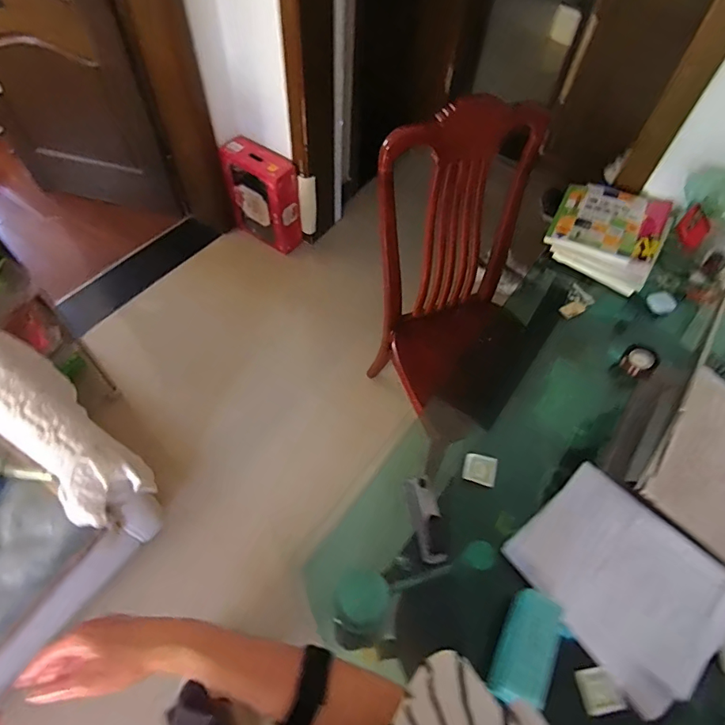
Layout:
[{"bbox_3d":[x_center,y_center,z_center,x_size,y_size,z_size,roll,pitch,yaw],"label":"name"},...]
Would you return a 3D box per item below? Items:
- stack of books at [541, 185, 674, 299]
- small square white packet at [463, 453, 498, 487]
[{"bbox_3d":[0.578,-0.315,1.095,0.253,0.062,0.298,29,61,15],"label":"stack of books"},{"bbox_3d":[0.205,0.186,0.810,0.054,0.016,0.050,11,69,17],"label":"small square white packet"}]

